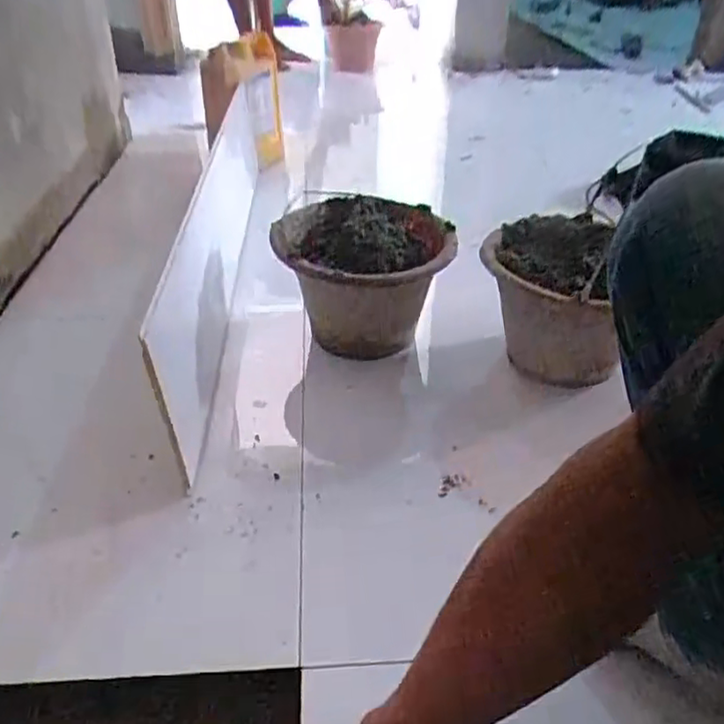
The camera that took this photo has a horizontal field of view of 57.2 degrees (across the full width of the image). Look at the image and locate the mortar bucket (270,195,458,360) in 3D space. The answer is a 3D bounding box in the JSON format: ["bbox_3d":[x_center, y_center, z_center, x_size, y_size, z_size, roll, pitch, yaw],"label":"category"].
[{"bbox_3d":[0.001,-0.120,0.958,0.231,0.163,0.233,0,34,0],"label":"mortar bucket"}]

